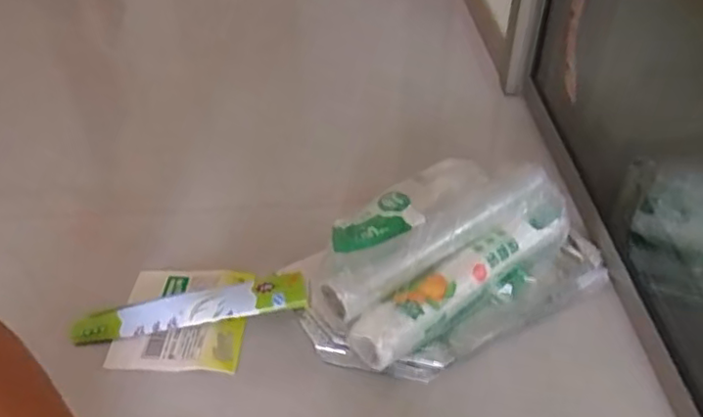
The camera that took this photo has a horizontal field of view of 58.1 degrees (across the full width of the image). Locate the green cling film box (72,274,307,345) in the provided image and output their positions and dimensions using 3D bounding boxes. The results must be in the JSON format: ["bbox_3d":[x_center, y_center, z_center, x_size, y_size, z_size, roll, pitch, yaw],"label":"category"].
[{"bbox_3d":[-0.176,0.112,0.693,0.253,0.037,0.035,-7,43,-6],"label":"green cling film box"}]

